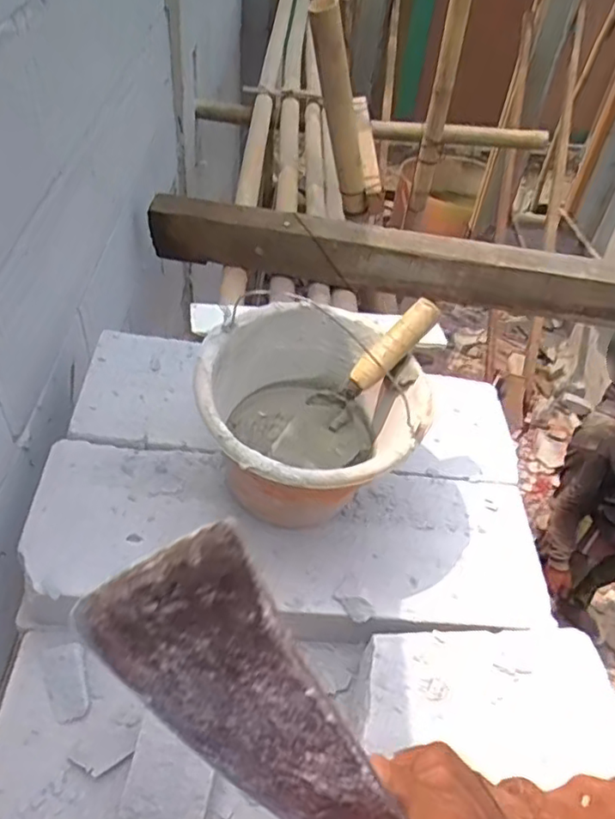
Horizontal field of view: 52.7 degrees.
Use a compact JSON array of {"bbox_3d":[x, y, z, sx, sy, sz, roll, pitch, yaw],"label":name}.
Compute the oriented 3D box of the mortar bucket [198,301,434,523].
[{"bbox_3d":[0.001,0.034,0.703,0.233,0.208,0.226,3,46,-3],"label":"mortar bucket"}]

